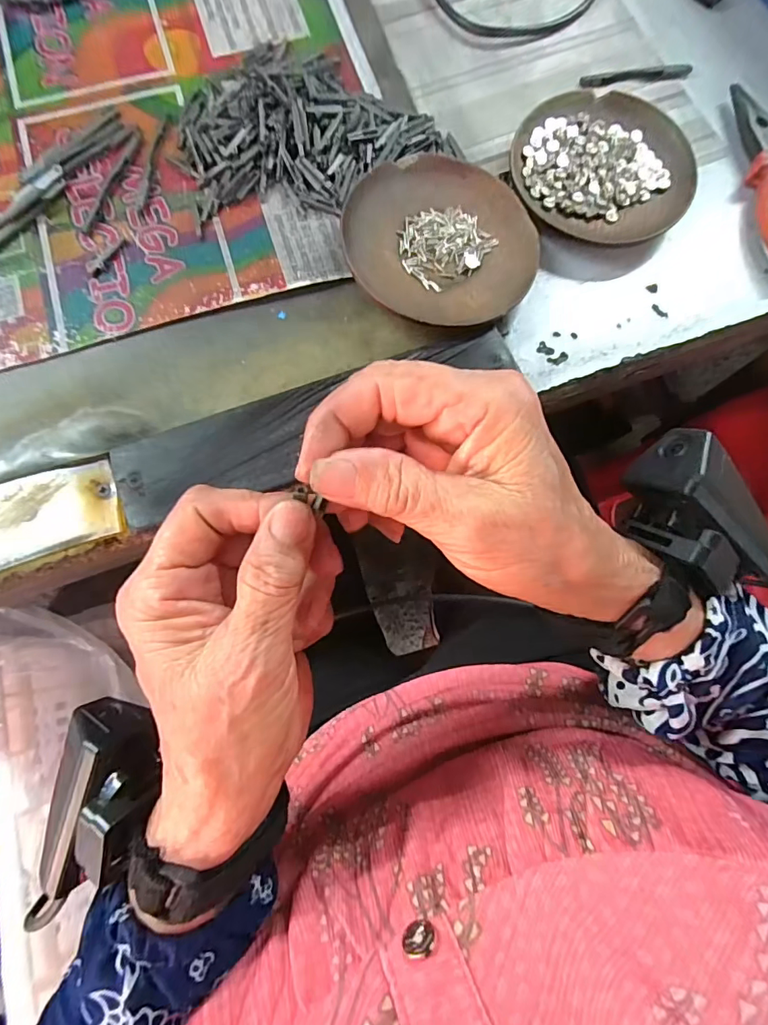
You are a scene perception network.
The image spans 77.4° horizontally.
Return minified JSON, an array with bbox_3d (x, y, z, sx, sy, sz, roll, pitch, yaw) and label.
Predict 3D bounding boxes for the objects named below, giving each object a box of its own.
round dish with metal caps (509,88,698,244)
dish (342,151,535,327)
[{"bbox_3d":[0.140,-0.224,0.310,0.111,0.015,0.104,0,76,-1],"label":"round dish with metal caps"},{"bbox_3d":[0.034,-0.162,0.287,0.111,0.025,0.108,14,76,2],"label":"dish"}]

